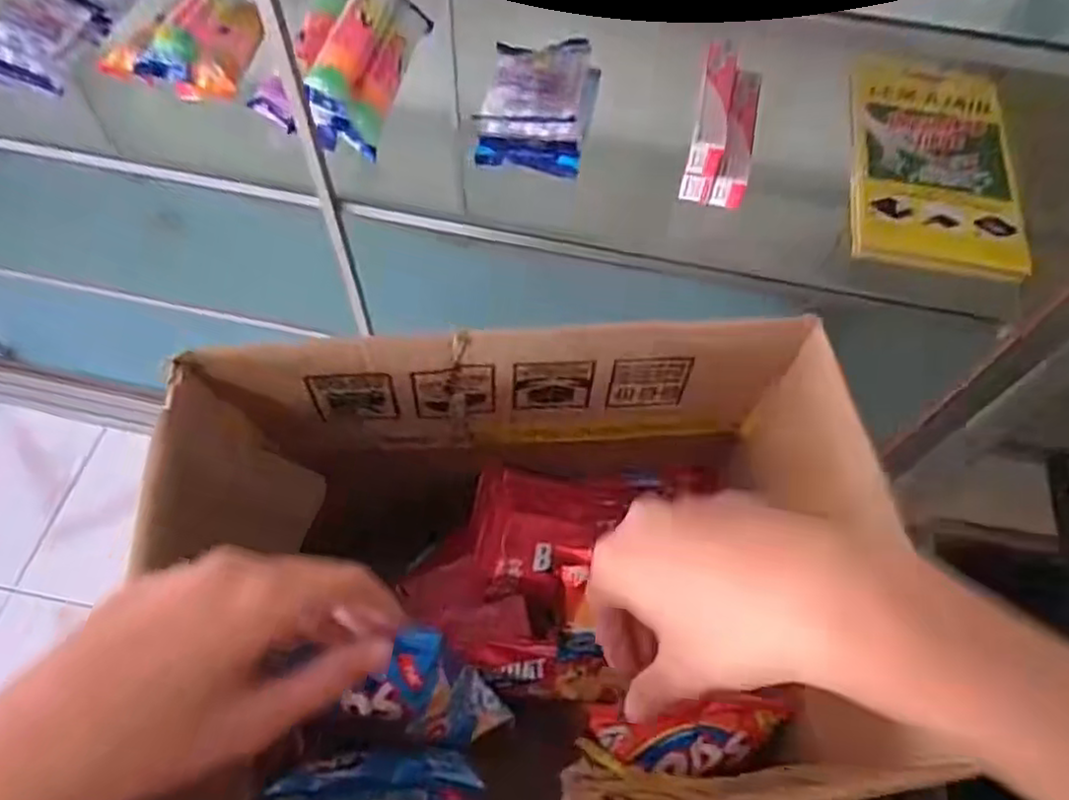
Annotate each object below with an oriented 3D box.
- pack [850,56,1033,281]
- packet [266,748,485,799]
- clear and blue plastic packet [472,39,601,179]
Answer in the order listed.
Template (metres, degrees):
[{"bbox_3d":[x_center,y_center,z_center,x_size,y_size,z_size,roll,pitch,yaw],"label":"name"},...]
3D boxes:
[{"bbox_3d":[0.376,-0.232,0.641,0.148,0.018,0.275,12,60,4],"label":"pack"},{"bbox_3d":[-0.093,0.236,0.415,0.121,0.020,0.040,6,59,-16],"label":"packet"},{"bbox_3d":[0.006,-0.289,0.651,0.097,0.047,0.153,11,60,3],"label":"clear and blue plastic packet"}]

